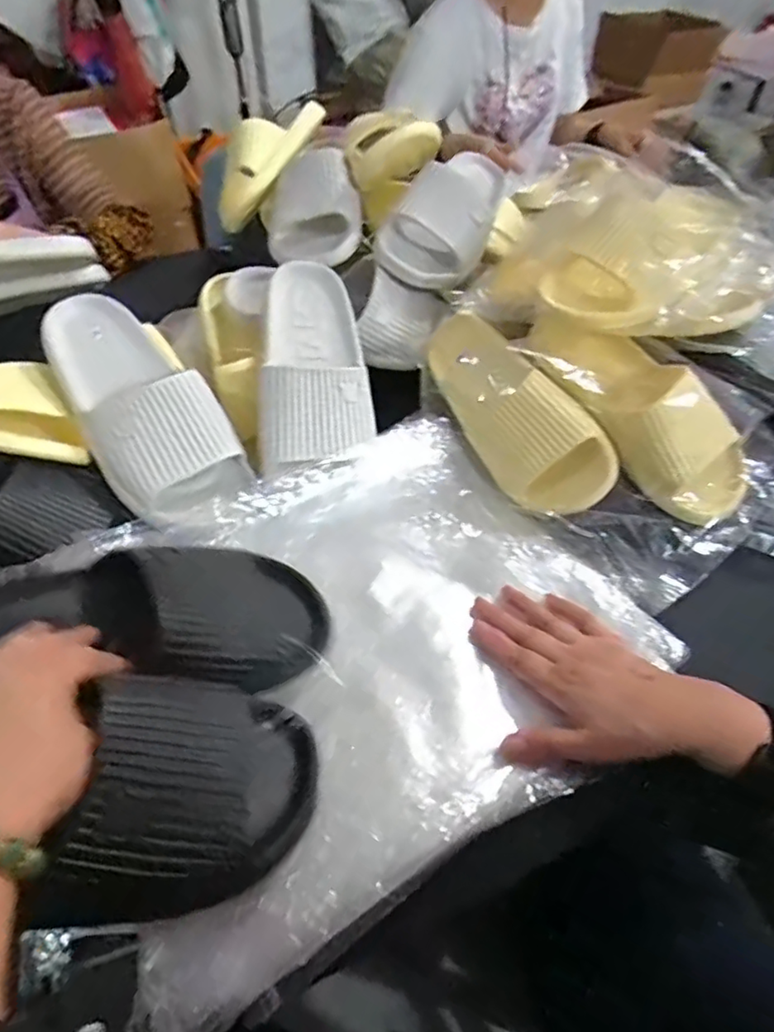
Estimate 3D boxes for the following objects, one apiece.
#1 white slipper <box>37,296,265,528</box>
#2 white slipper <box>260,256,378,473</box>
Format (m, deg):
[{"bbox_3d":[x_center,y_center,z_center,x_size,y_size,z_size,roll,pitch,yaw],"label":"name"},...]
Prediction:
[{"bbox_3d":[-0.217,-0.102,0.530,0.109,0.065,0.264,-32,74,-27],"label":"white slipper"},{"bbox_3d":[-0.066,-0.153,0.576,0.105,0.070,0.218,-3,62,-3],"label":"white slipper"}]

